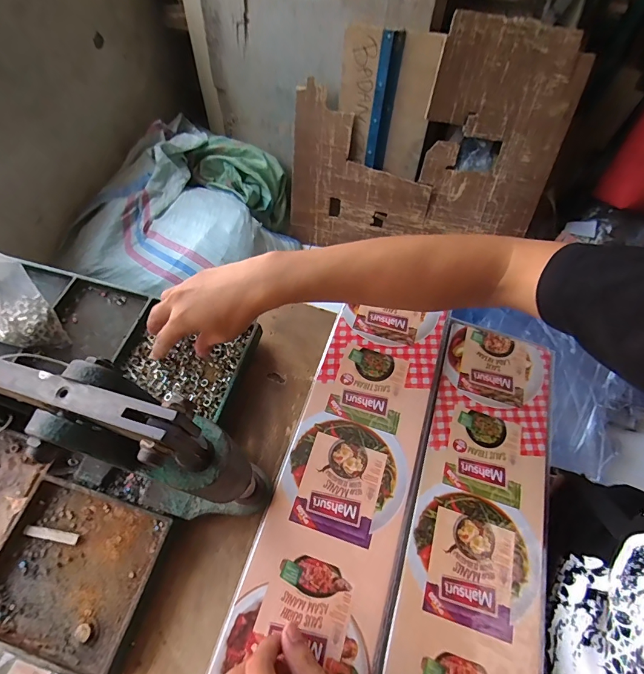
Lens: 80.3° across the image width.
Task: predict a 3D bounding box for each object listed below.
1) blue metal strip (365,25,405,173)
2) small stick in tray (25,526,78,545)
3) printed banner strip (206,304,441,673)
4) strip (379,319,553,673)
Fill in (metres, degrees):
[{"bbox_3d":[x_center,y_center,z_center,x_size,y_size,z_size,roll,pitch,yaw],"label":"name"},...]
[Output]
[{"bbox_3d":[0.180,-0.677,1.120,0.057,0.343,0.020,10,46,5],"label":"blue metal strip"},{"bbox_3d":[-0.255,0.187,0.361,0.053,0.007,0.010,9,62,5],"label":"small stick in tray"},{"bbox_3d":[0.005,0.185,0.363,0.128,0.011,0.521,17,63,10],"label":"printed banner strip"},{"bbox_3d":[0.135,0.230,0.346,0.133,0.009,0.559,18,61,4],"label":"strip"}]

